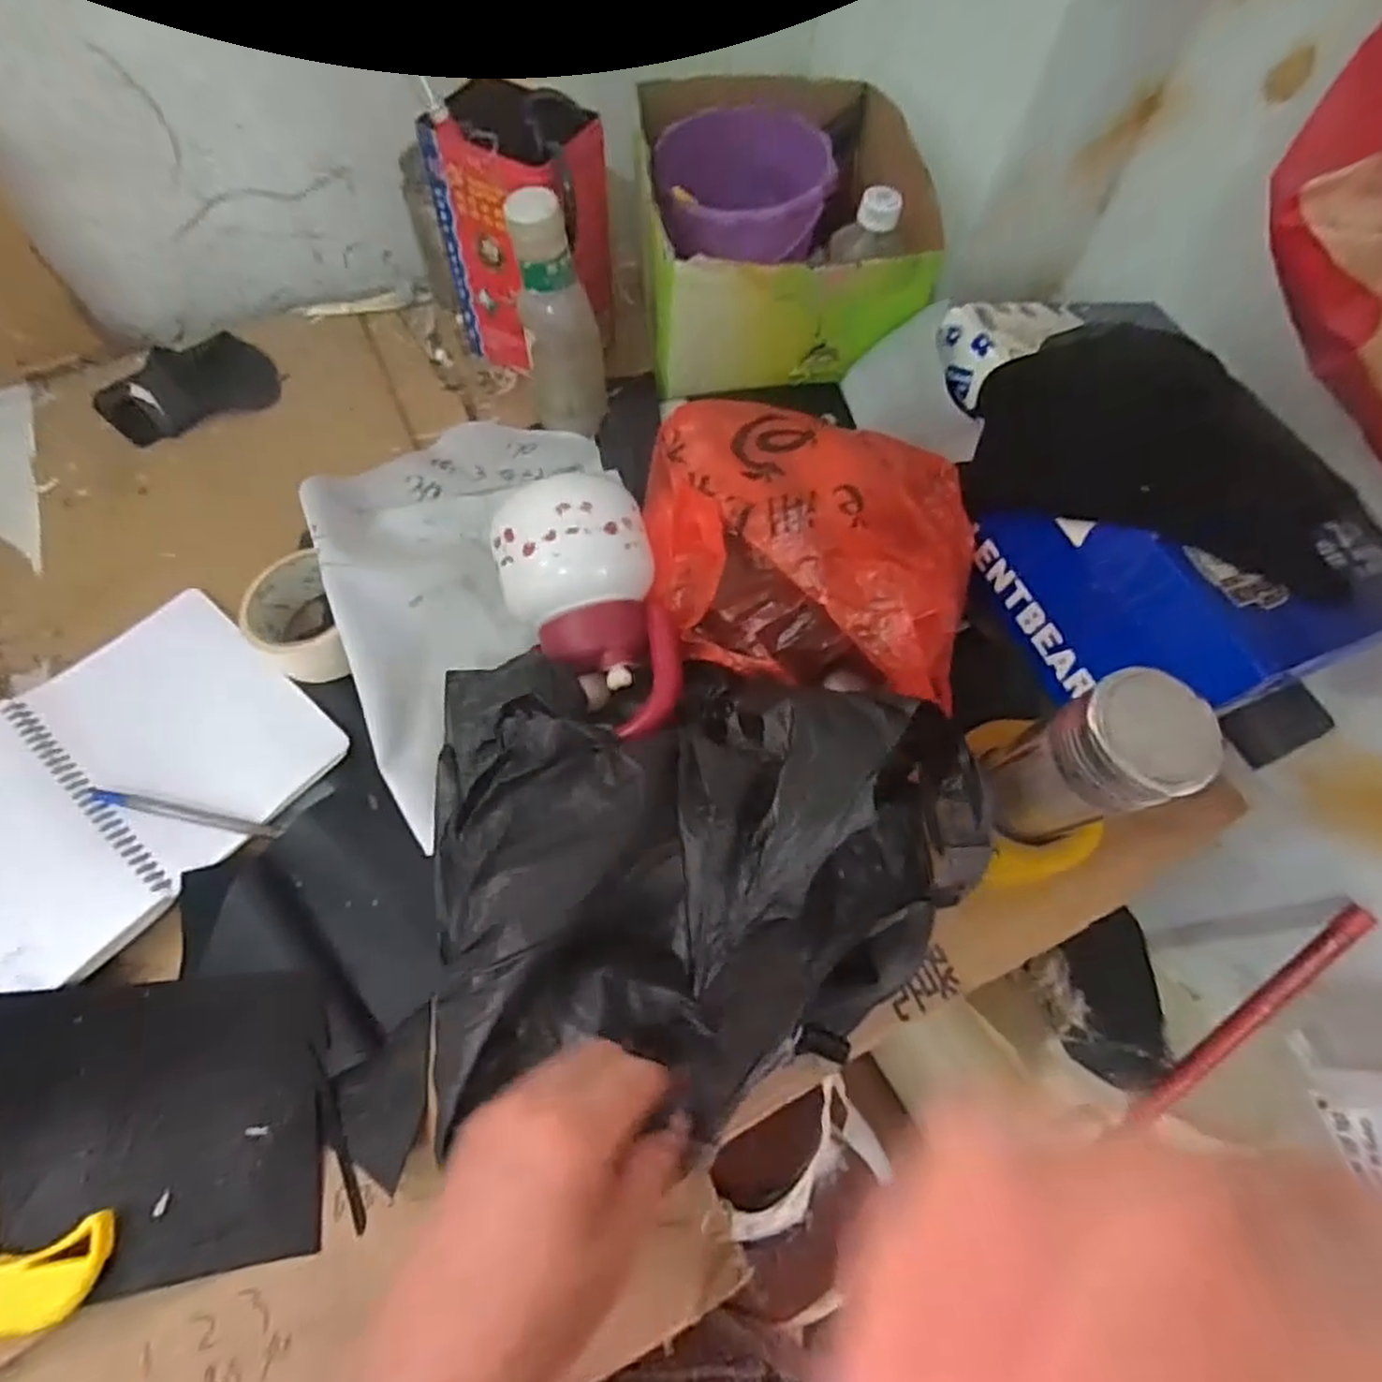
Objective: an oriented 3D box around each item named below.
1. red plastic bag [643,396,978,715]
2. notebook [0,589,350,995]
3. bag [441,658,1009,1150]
[{"bbox_3d":[0.085,-0.105,0.551,0.248,0.089,0.215,9,65,2],"label":"red plastic bag"},{"bbox_3d":[-0.406,0.071,0.498,0.204,0.033,0.284,38,69,15],"label":"notebook"},{"bbox_3d":[0.008,0.067,0.429,0.303,0.131,0.258,-17,67,-10],"label":"bag"}]

